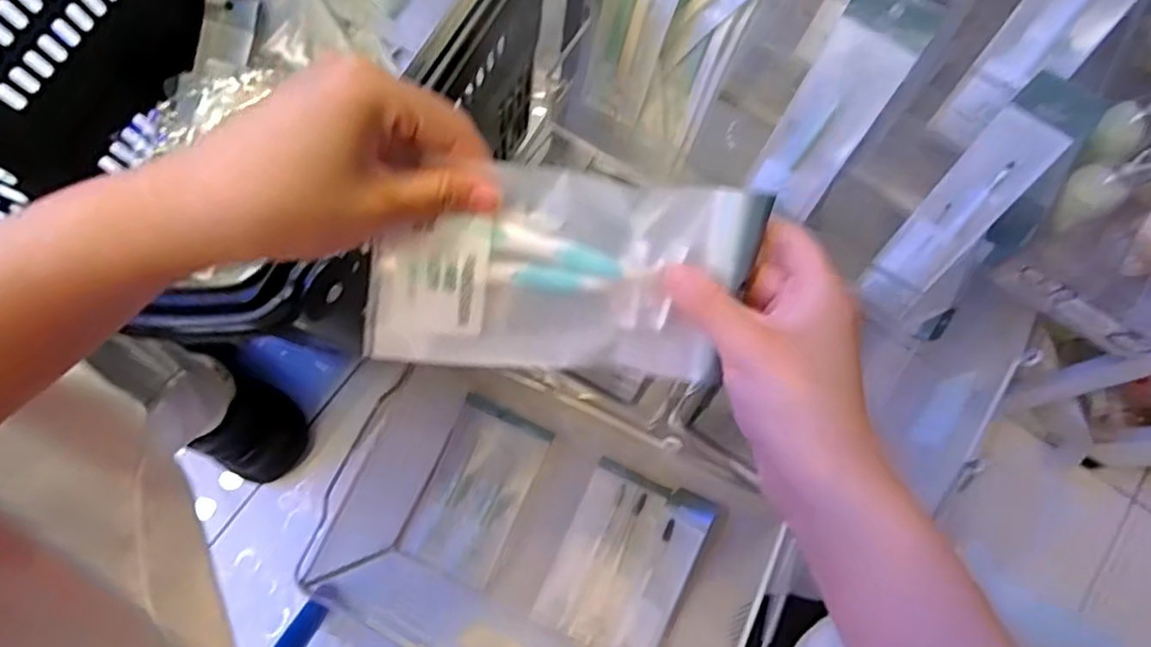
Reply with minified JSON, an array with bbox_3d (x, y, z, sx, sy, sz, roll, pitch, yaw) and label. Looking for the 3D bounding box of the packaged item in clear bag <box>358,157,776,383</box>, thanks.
[{"bbox_3d":[-0.002,-0.020,0.284,0.164,0.013,0.086,3,105,-15],"label":"packaged item in clear bag"}]

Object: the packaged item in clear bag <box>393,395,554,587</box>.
[{"bbox_3d":[-0.105,0.178,0.693,0.103,0.018,0.175,24,77,4],"label":"packaged item in clear bag"}]

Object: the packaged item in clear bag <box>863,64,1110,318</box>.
[{"bbox_3d":[0.285,-0.084,0.471,0.051,0.185,0.016,34,34,6],"label":"packaged item in clear bag"}]

